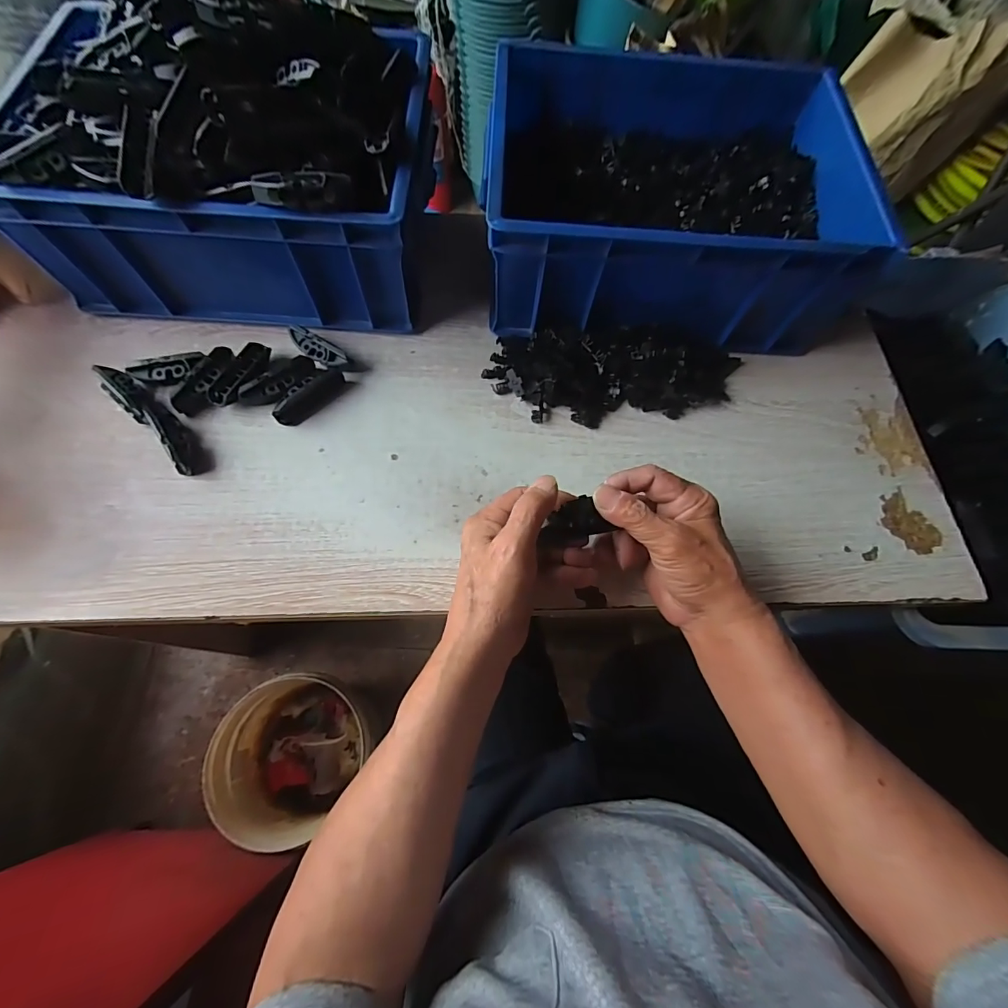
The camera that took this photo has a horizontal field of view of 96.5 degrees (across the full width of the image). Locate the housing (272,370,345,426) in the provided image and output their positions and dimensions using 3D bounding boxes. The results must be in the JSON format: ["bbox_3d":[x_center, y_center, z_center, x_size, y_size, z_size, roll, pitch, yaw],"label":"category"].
[{"bbox_3d":[-0.182,-0.101,0.418,0.023,0.025,0.070,41,71,12],"label":"housing"}]

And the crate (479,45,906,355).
[{"bbox_3d":[0.153,-0.299,0.456,0.333,0.132,0.266,3,68,-2],"label":"crate"}]

